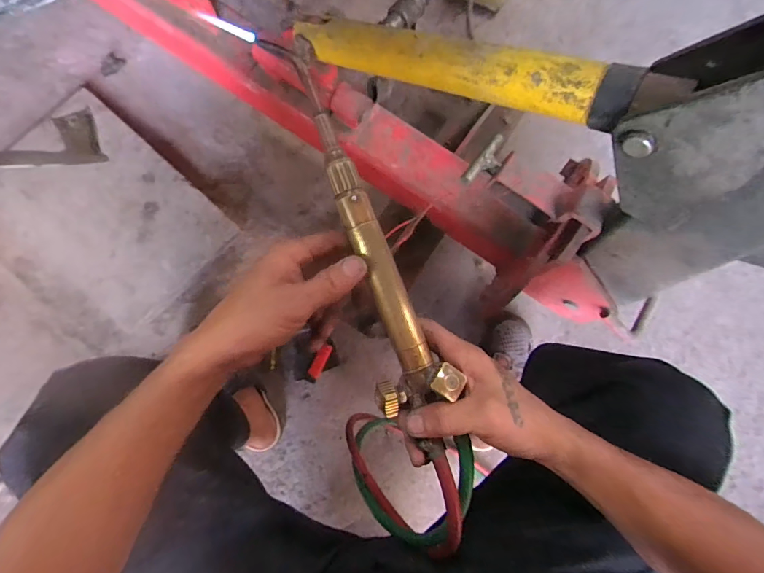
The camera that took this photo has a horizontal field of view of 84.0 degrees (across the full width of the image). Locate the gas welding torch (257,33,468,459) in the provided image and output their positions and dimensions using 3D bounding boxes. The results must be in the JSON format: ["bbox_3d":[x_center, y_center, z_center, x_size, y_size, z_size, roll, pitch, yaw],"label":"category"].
[{"bbox_3d":[-0.015,-0.036,0.326,0.055,0.031,0.343,-20,88,-8],"label":"gas welding torch"}]

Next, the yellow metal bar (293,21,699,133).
[{"bbox_3d":[0.071,-0.245,0.468,0.458,0.050,0.054,27,79,28],"label":"yellow metal bar"}]

